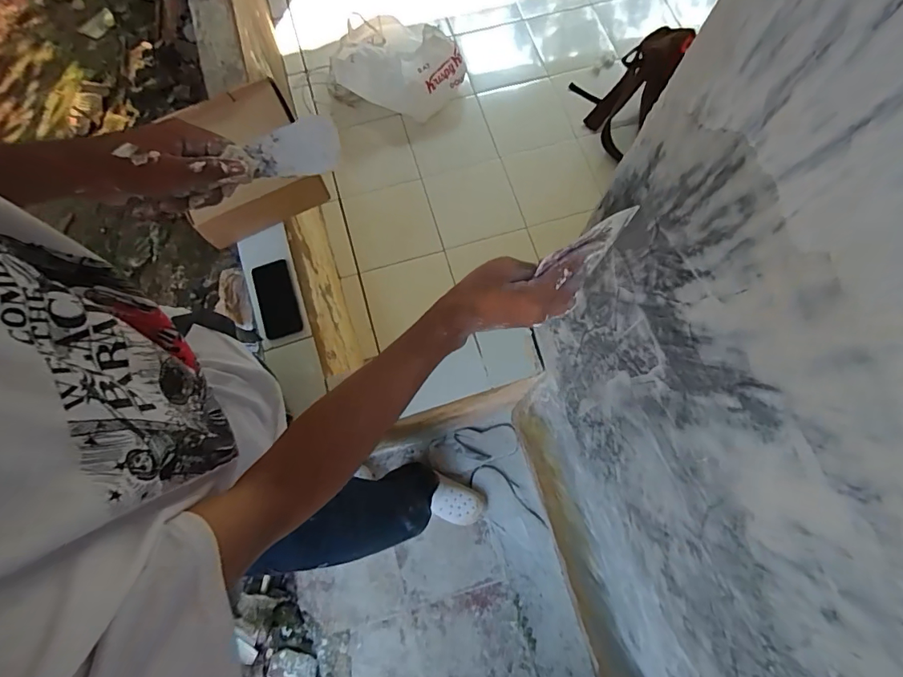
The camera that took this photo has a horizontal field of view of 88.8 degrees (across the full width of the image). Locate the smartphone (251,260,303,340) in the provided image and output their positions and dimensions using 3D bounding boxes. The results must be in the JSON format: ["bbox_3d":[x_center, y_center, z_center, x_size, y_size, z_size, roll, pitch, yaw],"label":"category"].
[{"bbox_3d":[-0.351,-0.078,0.929,0.076,0.011,0.156,-18,76,-6],"label":"smartphone"}]

